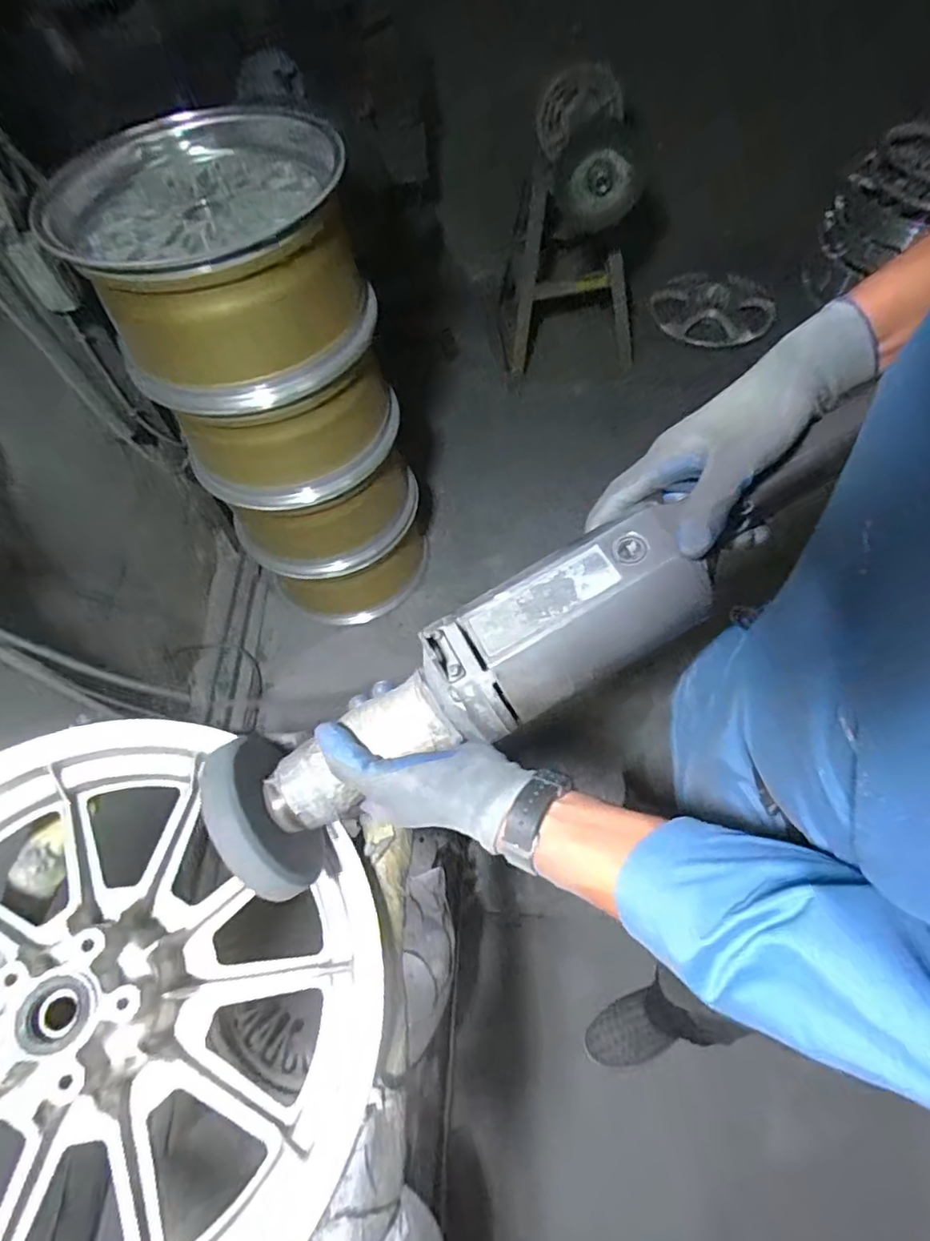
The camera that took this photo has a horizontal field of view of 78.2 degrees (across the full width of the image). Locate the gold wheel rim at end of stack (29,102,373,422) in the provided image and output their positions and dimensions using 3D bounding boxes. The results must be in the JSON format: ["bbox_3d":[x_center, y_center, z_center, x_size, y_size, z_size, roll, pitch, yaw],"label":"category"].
[{"bbox_3d":[-0.411,-0.607,0.996,0.455,0.277,0.445,-16,60,-5],"label":"gold wheel rim at end of stack"}]

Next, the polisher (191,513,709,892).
[{"bbox_3d":[-0.011,0.061,0.411,0.385,0.092,0.107,-33,61,11],"label":"polisher"}]

